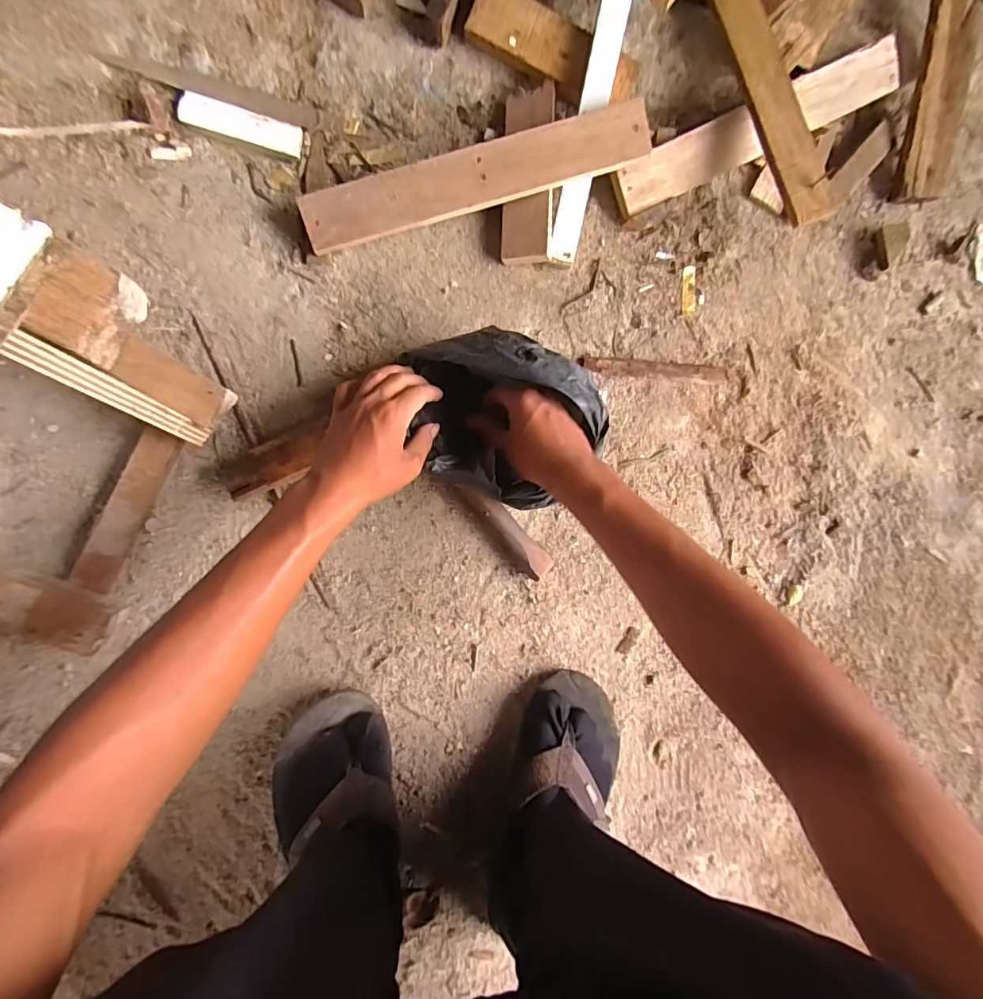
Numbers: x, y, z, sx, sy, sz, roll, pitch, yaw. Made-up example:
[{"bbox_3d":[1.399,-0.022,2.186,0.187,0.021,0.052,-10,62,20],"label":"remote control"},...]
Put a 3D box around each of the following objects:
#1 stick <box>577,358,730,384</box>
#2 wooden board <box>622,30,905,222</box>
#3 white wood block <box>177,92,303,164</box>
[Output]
[{"bbox_3d":[0.185,-0.146,0.559,0.176,0.008,0.018,2,90,-8],"label":"stick"},{"bbox_3d":[0.294,-0.410,0.550,0.340,0.019,0.054,-27,110,-3],"label":"wooden board"},{"bbox_3d":[-0.249,-0.372,0.497,0.111,0.014,0.031,10,89,-8],"label":"white wood block"}]

